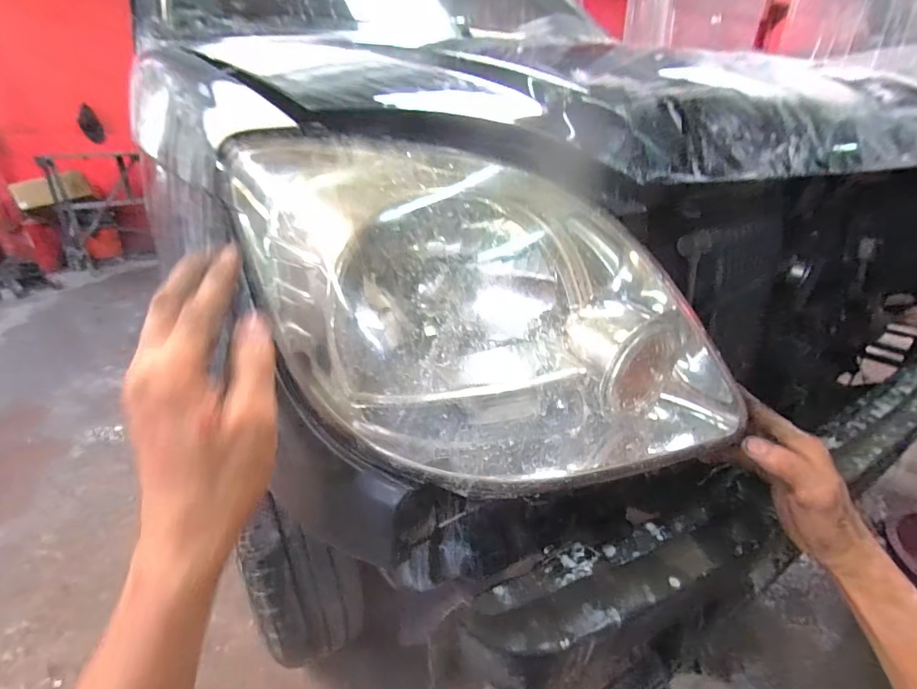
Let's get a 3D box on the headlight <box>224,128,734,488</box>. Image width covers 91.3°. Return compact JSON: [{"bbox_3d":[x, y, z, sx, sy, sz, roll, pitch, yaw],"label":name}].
[{"bbox_3d":[0.030,-0.031,0.354,0.328,0.234,0.198,-12,26,-20],"label":"headlight"}]

